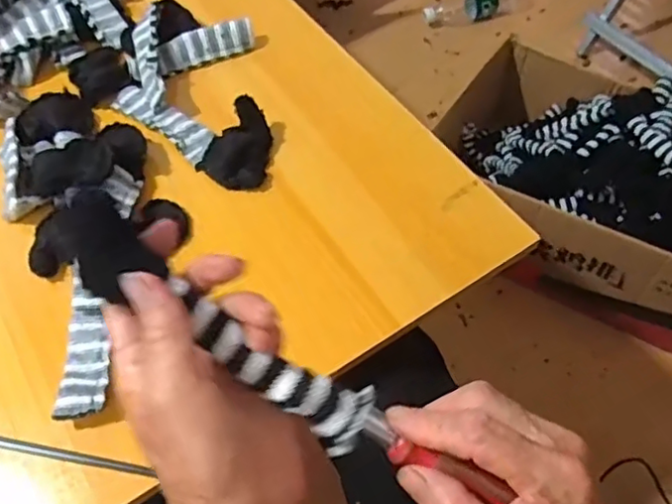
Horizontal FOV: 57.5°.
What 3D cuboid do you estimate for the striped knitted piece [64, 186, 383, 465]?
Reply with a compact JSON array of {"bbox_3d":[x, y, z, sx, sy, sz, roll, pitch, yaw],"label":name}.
[{"bbox_3d":[-0.055,0.035,0.284,0.168,0.023,0.036,38,64,-4],"label":"striped knitted piece"}]

